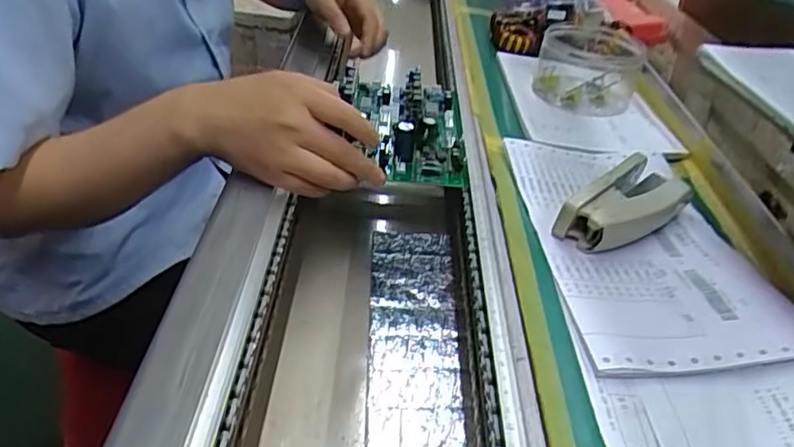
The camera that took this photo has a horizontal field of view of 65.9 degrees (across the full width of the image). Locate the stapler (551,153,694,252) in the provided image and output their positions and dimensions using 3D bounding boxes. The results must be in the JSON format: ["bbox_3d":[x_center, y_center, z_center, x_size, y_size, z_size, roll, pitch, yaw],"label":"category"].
[{"bbox_3d":[0.163,-0.015,0.433,0.049,0.030,0.110,33,45,32],"label":"stapler"}]

